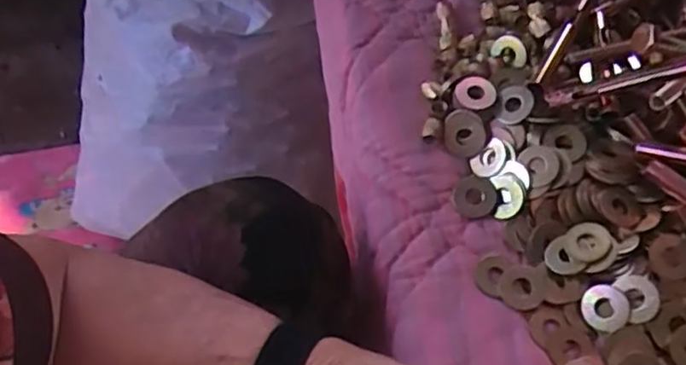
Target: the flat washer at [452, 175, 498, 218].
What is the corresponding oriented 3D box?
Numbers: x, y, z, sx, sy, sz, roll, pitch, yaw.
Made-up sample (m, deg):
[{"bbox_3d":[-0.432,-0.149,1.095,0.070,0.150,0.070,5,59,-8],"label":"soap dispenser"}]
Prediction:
[{"bbox_3d":[0.077,0.008,0.391,0.025,0.004,0.027,-4,68,11],"label":"flat washer"}]

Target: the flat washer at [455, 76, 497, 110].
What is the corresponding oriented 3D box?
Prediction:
[{"bbox_3d":[0.080,-0.054,0.401,0.024,0.004,0.022,-1,68,2],"label":"flat washer"}]

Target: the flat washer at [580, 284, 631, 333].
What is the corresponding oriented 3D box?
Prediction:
[{"bbox_3d":[0.140,0.067,0.356,0.024,0.005,0.024,-2,86,31],"label":"flat washer"}]

